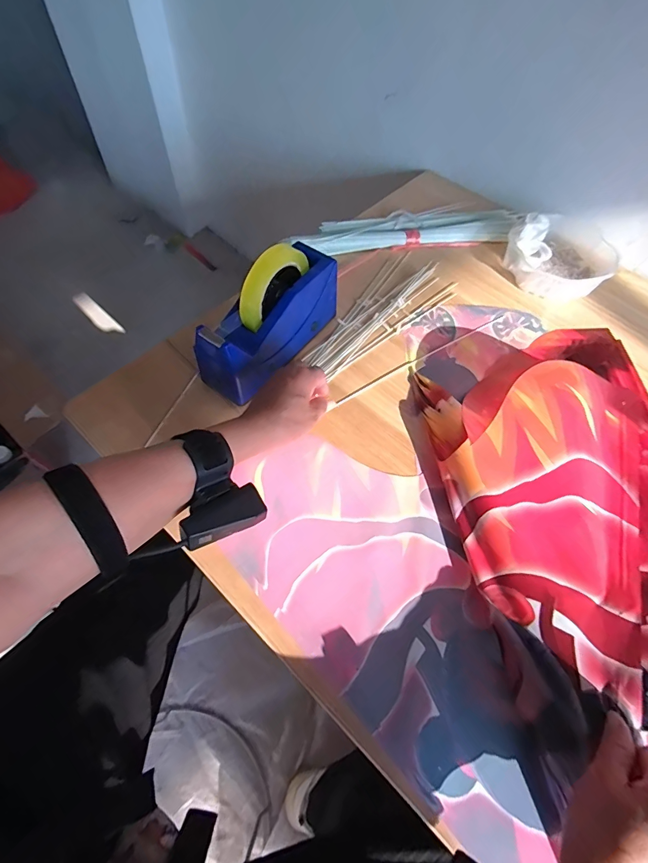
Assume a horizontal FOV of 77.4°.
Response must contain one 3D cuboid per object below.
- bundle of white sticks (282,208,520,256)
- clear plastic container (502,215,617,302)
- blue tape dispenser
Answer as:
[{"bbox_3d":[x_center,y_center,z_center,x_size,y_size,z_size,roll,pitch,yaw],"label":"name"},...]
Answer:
[{"bbox_3d":[0.137,-0.332,0.674,0.374,0.024,0.089,-10,61,-8],"label":"bundle of white sticks"},{"bbox_3d":[0.373,-0.274,0.634,0.142,0.063,0.140,-14,62,-10],"label":"clear plastic container"},{"bbox_3d":[-0.063,-0.142,0.491,0.063,0.132,0.197,35,65,16],"label":"blue tape dispenser"}]

